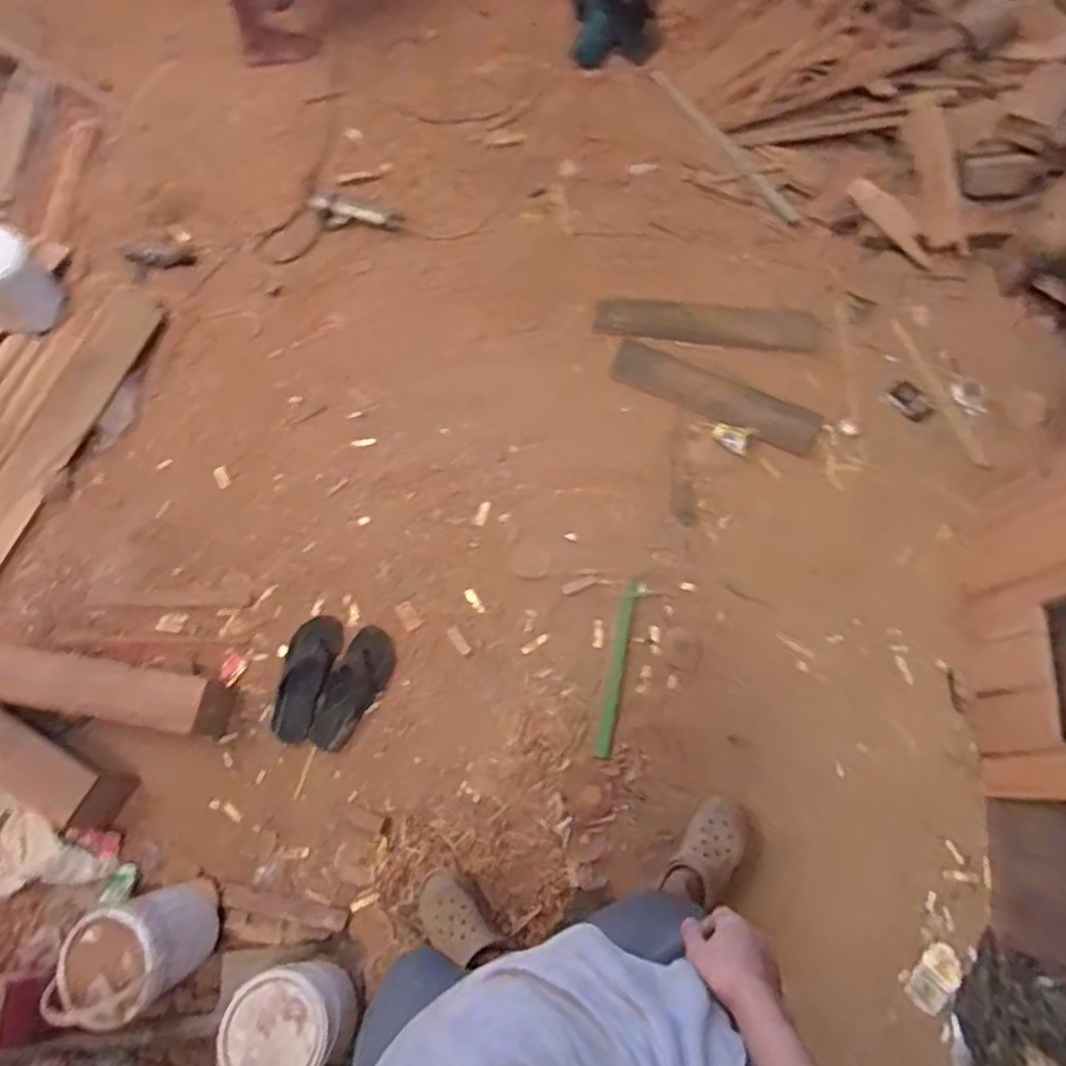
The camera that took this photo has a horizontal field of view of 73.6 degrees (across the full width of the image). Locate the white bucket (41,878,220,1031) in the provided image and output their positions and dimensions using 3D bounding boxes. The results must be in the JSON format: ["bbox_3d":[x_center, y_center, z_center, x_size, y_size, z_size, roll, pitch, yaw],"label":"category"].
[{"bbox_3d":[-0.721,0.764,1.304,0.229,0.244,0.175,-31,76,-8],"label":"white bucket"}]

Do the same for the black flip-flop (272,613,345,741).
[{"bbox_3d":[-0.501,0.314,1.559,0.115,0.034,0.270,16,73,8],"label":"black flip-flop"}]

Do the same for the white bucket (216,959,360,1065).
[{"bbox_3d":[-0.428,0.877,1.258,0.202,0.223,0.177,30,75,12],"label":"white bucket"}]

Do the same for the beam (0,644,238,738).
[{"bbox_3d":[-0.924,0.324,1.502,0.547,0.157,0.115,9,72,6],"label":"beam"}]

